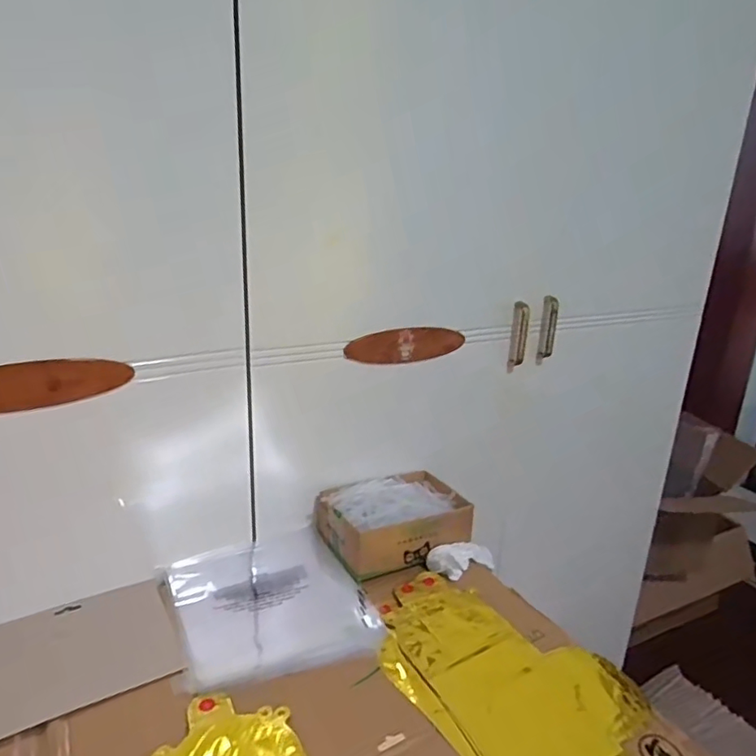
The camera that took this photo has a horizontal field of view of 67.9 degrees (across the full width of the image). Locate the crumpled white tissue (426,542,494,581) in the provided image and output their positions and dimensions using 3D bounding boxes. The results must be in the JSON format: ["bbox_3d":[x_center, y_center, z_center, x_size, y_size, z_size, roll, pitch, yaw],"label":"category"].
[{"bbox_3d":[0.119,0.240,0.750,0.107,0.034,0.042,5,14,-35],"label":"crumpled white tissue"}]

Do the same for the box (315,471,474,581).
[{"bbox_3d":[0.024,0.194,0.782,0.188,0.079,0.132,-8,21,-29],"label":"box"}]

